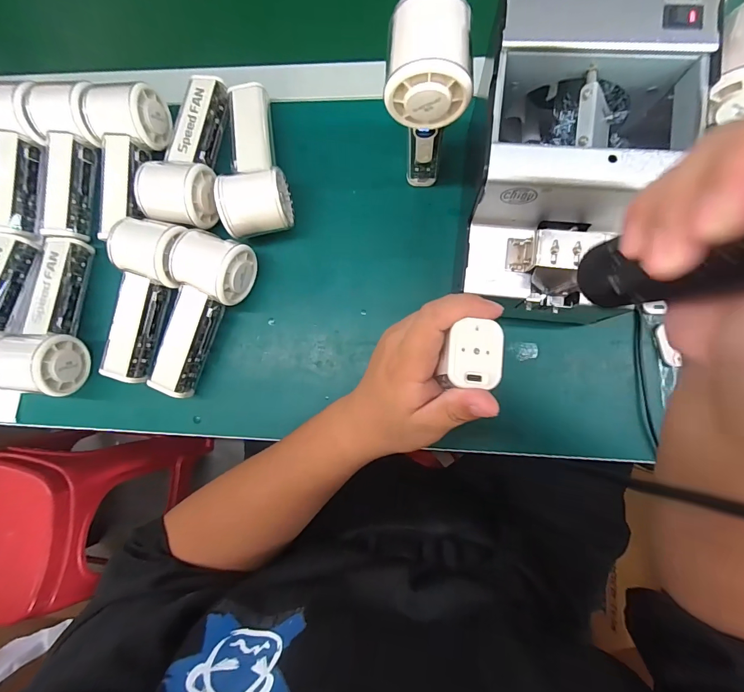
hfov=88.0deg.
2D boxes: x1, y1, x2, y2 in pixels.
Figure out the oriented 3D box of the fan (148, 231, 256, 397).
[{"bbox_3d":[-0.174,-0.035,0.358,0.066,0.052,0.152,27,86,8],"label":"fan"}]

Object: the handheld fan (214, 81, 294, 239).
[{"bbox_3d":[-0.116,-0.182,0.370,0.060,0.075,0.161,-9,82,4],"label":"handheld fan"}]

